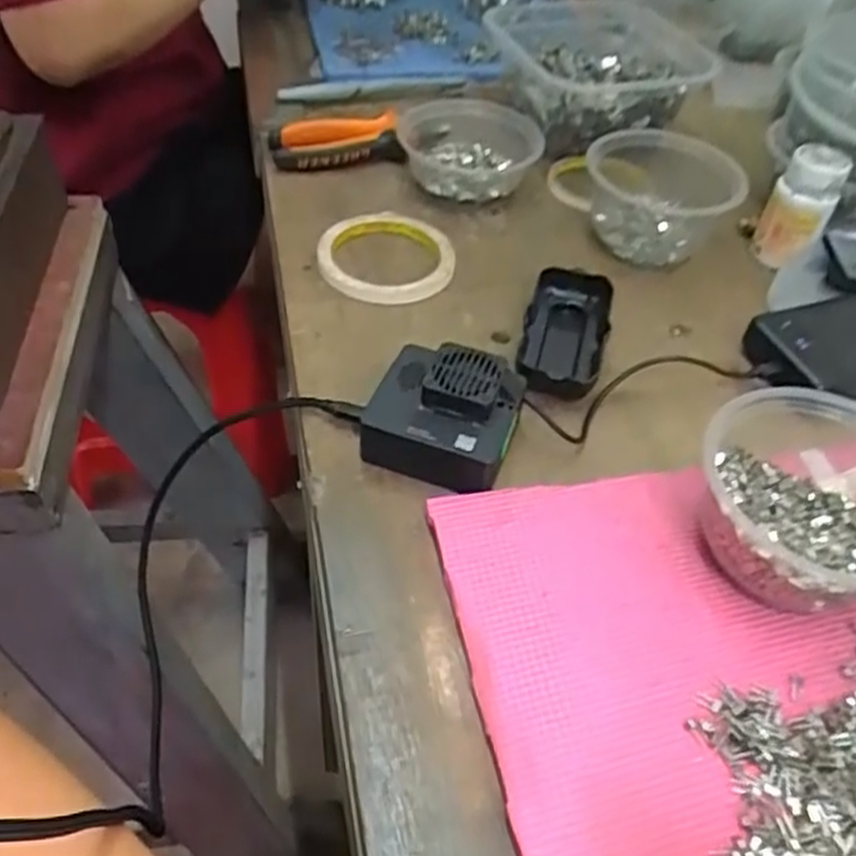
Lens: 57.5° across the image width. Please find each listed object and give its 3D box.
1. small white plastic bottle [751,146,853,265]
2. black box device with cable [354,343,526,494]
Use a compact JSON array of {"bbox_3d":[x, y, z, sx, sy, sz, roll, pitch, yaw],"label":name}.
[{"bbox_3d":[0.275,-0.165,0.577,0.044,0.073,0.044,37,54,25],"label":"small white plastic bottle"},{"bbox_3d":[0.007,-0.008,0.438,0.083,0.044,0.074,16,48,10],"label":"black box device with cable"}]

